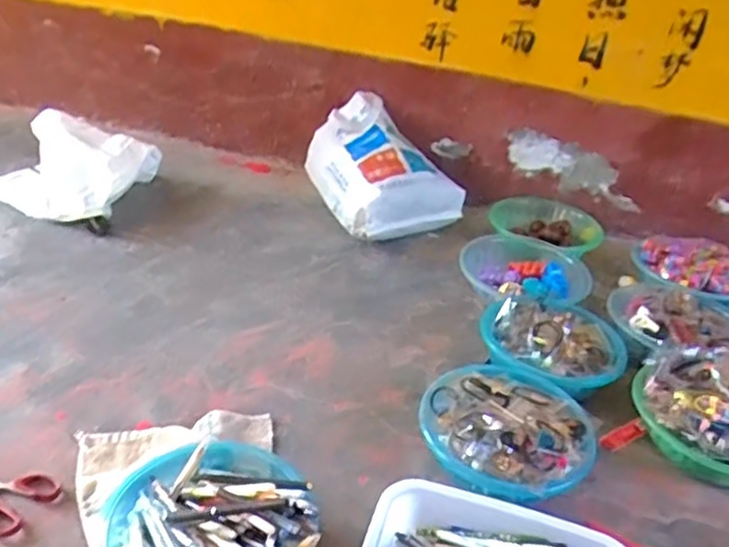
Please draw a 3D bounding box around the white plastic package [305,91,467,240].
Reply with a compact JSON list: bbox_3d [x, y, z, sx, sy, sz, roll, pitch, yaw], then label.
[{"bbox_3d":[0.049,-0.240,1.506,0.267,0.213,0.336,-7,34,-22],"label":"white plastic package"}]

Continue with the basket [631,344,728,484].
[{"bbox_3d":[0.511,0.206,0.945,0.236,0.110,0.228,30,38,33],"label":"basket"}]

